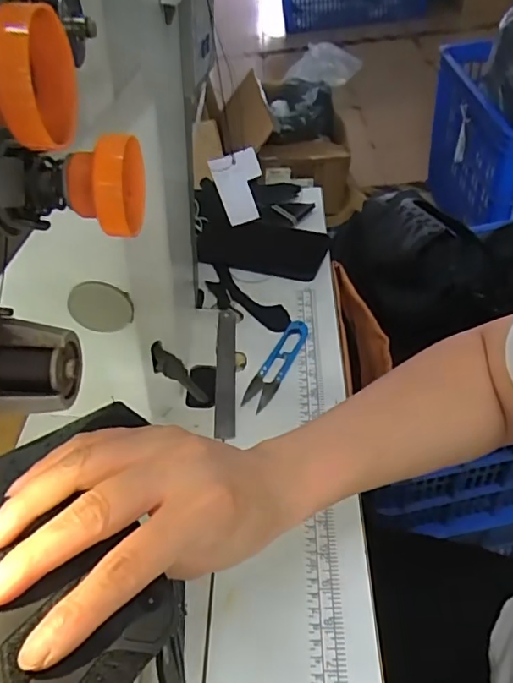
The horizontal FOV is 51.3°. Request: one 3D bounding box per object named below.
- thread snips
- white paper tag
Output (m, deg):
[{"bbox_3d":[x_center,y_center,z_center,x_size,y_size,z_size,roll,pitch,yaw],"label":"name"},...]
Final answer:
[{"bbox_3d":[0.021,0.020,0.526,0.025,0.010,0.118,15,48,22],"label":"thread snips"},{"bbox_3d":[-0.013,-0.126,0.440,0.037,0.071,0.010,-10,59,8],"label":"white paper tag"}]

